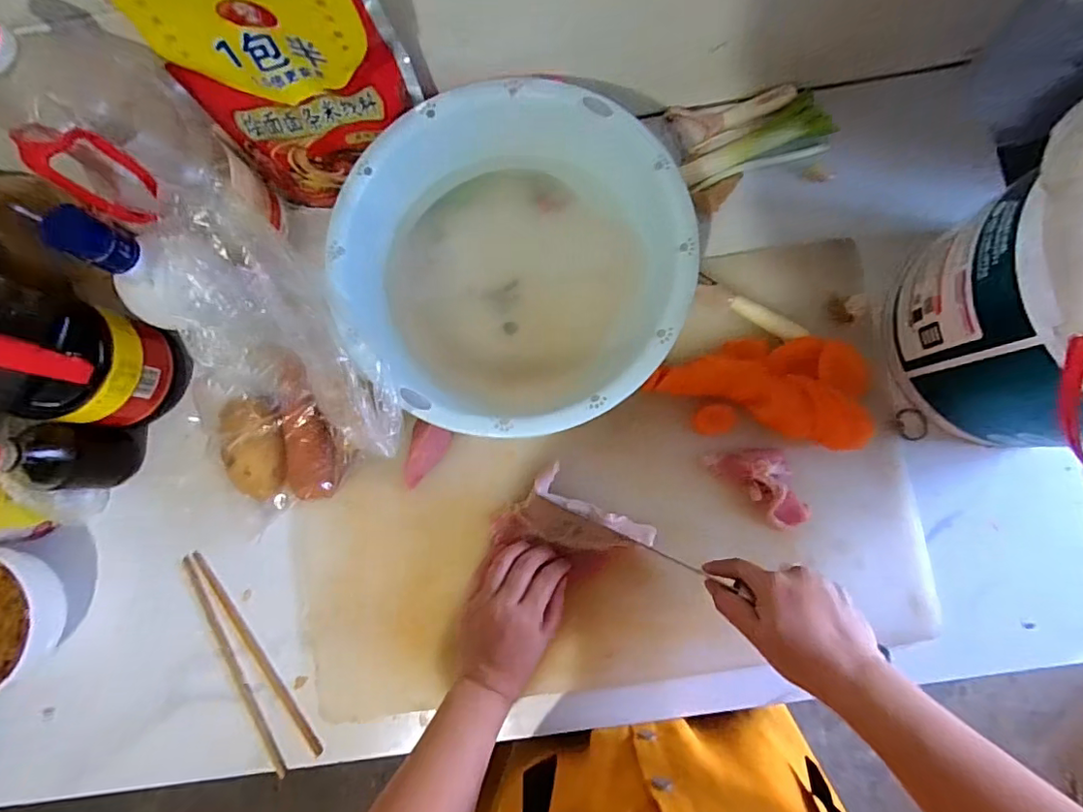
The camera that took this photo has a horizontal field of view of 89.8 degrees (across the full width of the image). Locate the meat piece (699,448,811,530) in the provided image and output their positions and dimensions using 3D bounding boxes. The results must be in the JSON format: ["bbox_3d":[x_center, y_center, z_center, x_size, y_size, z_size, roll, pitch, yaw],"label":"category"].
[{"bbox_3d":[0.217,0.071,0.531,0.103,0.021,0.053,44,87,7],"label":"meat piece"}]

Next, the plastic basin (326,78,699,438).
[{"bbox_3d":[-0.024,-0.128,0.520,0.304,0.110,0.309,0,83,3],"label":"plastic basin"}]

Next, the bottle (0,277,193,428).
[{"bbox_3d":[-0.440,-0.046,0.459,0.091,0.271,0.109,13,84,4],"label":"bottle"}]

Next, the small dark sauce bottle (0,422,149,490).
[{"bbox_3d":[-0.465,0.050,0.528,0.069,0.139,0.061,-12,82,1],"label":"small dark sauce bottle"}]

